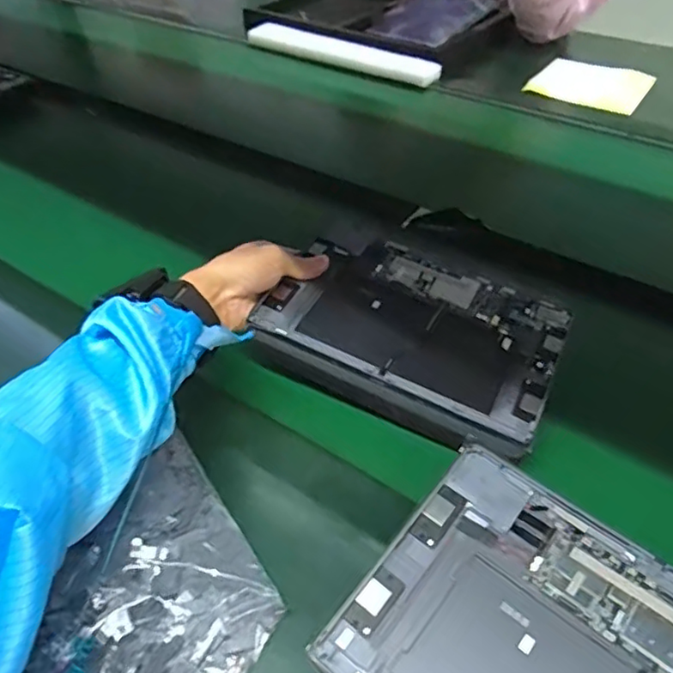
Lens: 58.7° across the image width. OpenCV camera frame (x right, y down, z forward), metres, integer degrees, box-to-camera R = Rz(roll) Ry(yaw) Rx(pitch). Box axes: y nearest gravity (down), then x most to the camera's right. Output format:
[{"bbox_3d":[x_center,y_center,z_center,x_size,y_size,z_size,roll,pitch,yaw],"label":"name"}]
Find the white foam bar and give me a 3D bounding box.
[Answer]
[{"bbox_3d":[0.008,-0.489,1.024,0.371,0.025,0.041,23,51,23],"label":"white foam bar"}]

